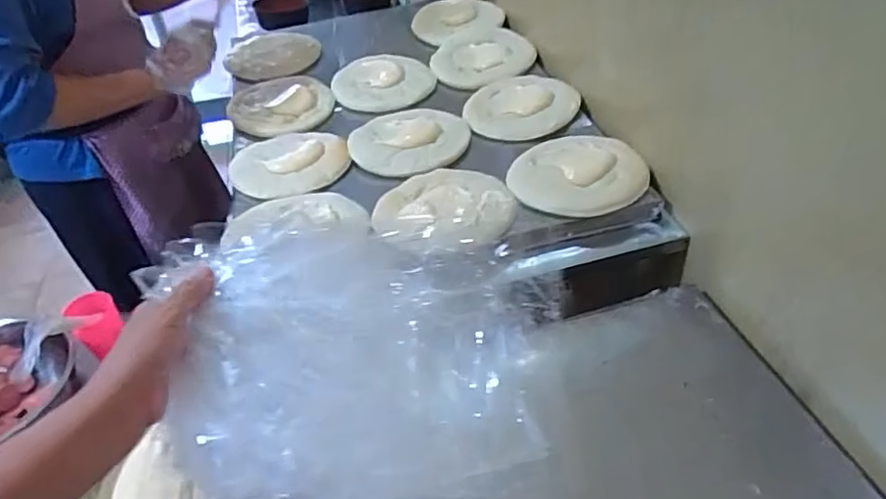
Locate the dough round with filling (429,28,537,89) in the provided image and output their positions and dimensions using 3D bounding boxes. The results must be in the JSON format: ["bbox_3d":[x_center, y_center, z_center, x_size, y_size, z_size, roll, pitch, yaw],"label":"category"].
[{"bbox_3d":[0.081,-0.396,1.296,0.209,0.033,0.215,-4,41,3],"label":"dough round with filling"}]

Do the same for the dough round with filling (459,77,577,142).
[{"bbox_3d":[0.142,-0.262,1.125,0.194,0.028,0.196,-4,41,3],"label":"dough round with filling"}]

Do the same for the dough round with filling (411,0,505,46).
[{"bbox_3d":[0.024,-0.539,1.442,0.199,0.022,0.214,-4,41,3],"label":"dough round with filling"}]

